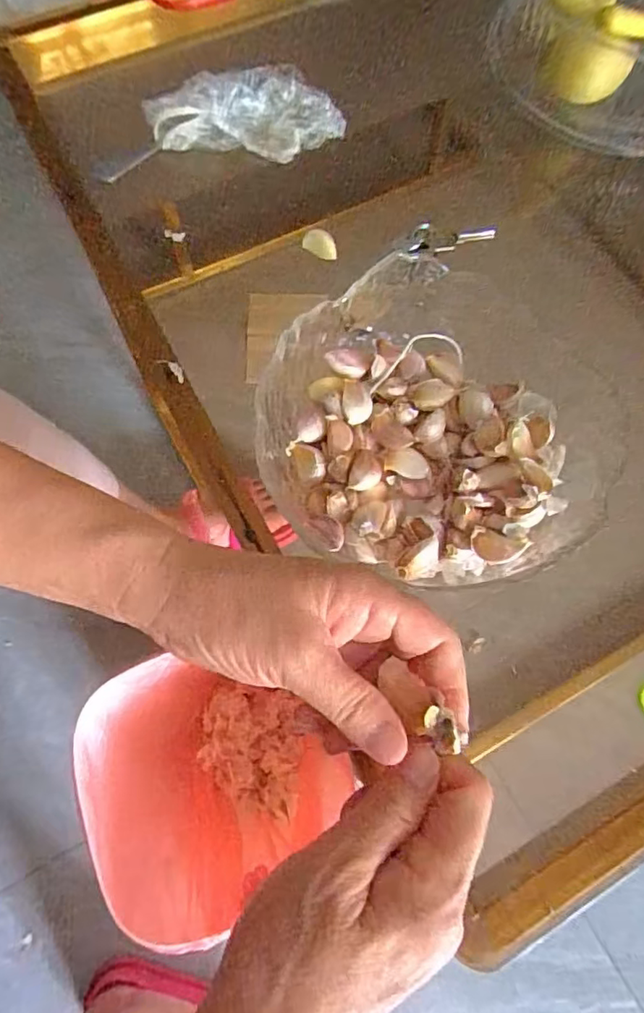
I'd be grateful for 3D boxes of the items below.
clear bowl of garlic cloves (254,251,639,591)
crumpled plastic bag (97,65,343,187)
[{"bbox_3d":[0.077,-0.051,0.327,0.215,0.053,0.187,-35,75,-12],"label":"clear bowl of garlic cloves"},{"bbox_3d":[-0.085,-0.304,0.447,0.196,0.044,0.069,-20,72,-7],"label":"crumpled plastic bag"}]

